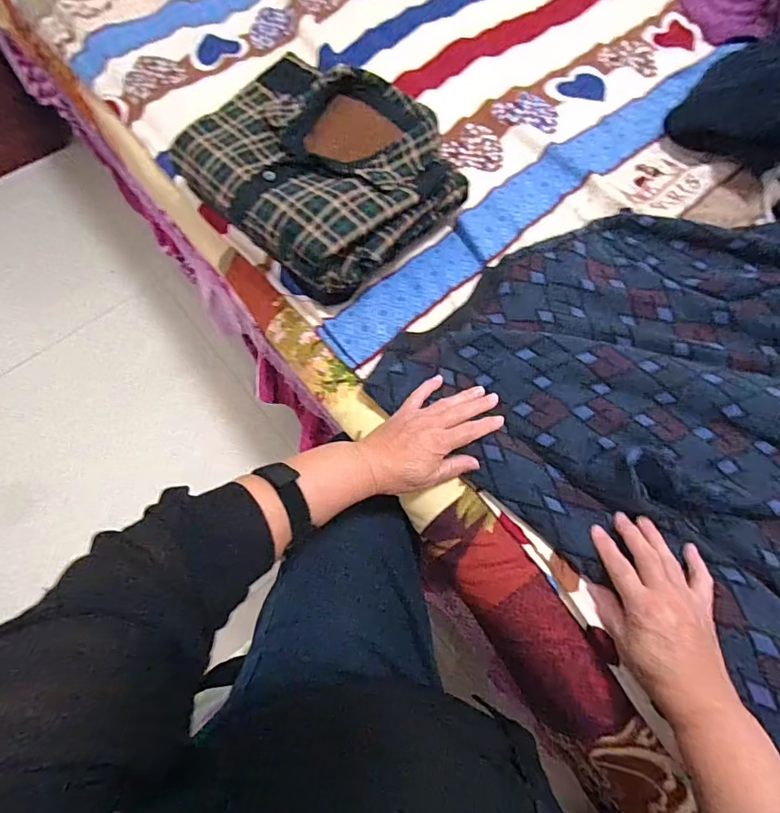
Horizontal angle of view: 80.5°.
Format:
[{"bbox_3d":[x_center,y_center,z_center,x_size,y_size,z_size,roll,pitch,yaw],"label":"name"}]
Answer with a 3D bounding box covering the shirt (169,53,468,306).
[{"bbox_3d":[-0.084,-0.298,0.574,0.312,0.087,0.270,42,75,15],"label":"shirt"}]

